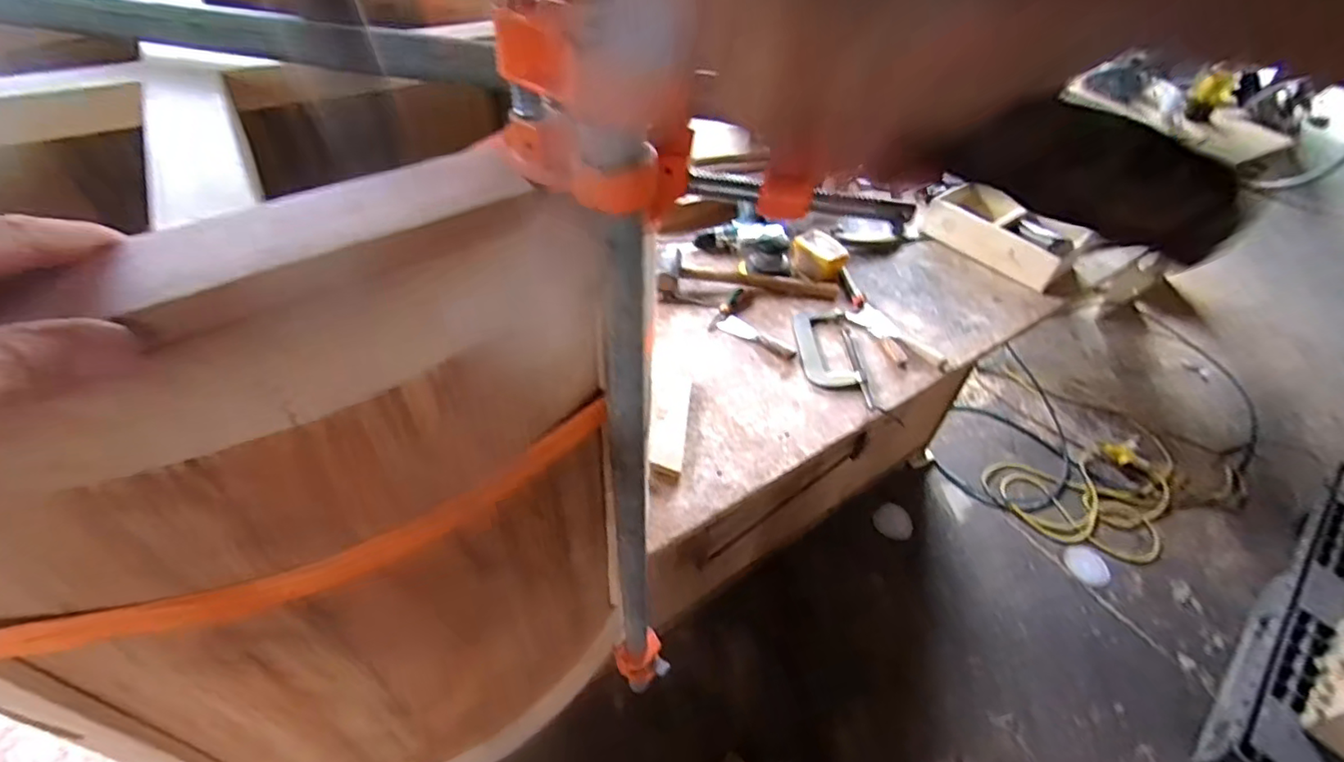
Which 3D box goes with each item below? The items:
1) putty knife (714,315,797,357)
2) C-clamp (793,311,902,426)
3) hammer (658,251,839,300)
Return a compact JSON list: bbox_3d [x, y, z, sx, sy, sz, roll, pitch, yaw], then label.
[{"bbox_3d":[0.157,-0.089,1.090,0.158,0.015,0.045,32,53,24],"label":"putty knife"},{"bbox_3d":[0.295,-0.031,1.052,0.118,0.020,0.271,-4,48,-7],"label":"C-clamp"},{"bbox_3d":[0.151,-0.218,1.185,0.351,0.052,0.118,2,47,-2],"label":"hammer"}]

